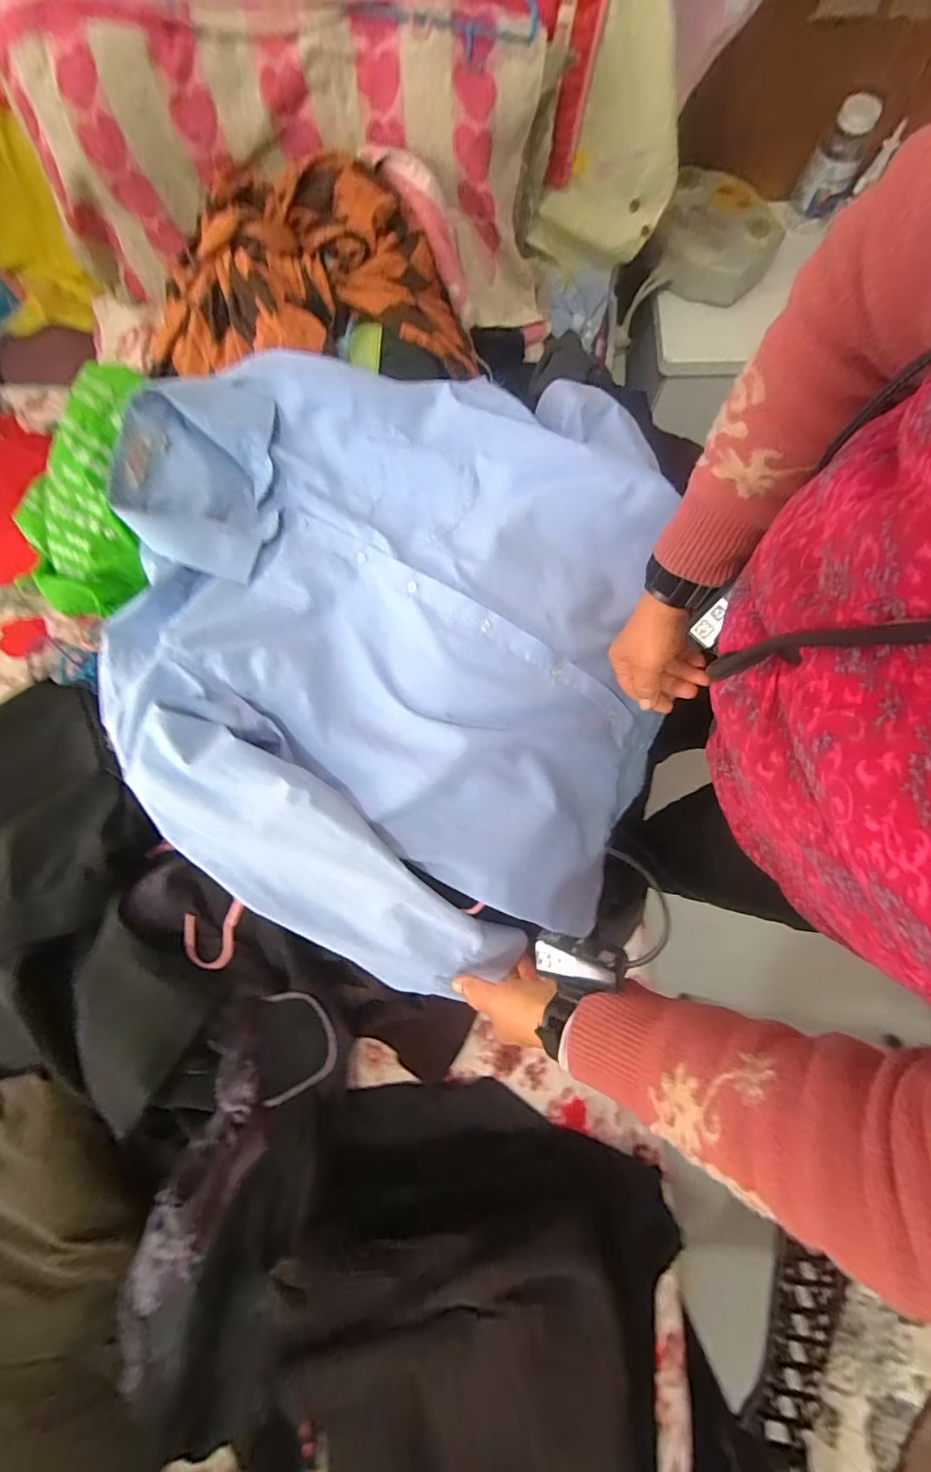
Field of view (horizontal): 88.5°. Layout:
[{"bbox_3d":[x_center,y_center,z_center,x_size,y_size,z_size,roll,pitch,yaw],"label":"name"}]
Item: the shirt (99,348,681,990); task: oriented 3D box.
[{"bbox_3d":[-0.080,-0.067,0.505,0.568,0.133,0.614,3,80,2],"label":"shirt"}]

